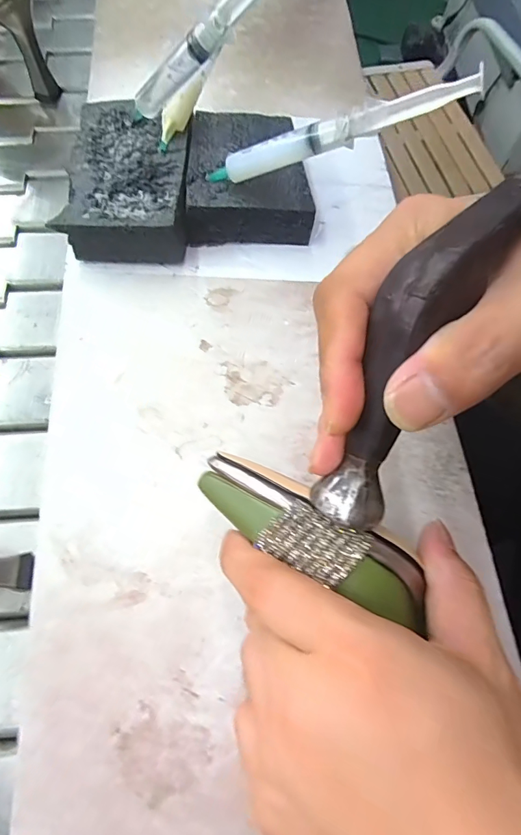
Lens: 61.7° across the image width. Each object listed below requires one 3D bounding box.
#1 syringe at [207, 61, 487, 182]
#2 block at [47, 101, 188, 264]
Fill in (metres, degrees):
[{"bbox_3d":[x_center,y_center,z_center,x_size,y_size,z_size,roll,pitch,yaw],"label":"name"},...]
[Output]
[{"bbox_3d":[0.038,-0.165,0.255,0.164,0.016,0.012,-1,65,30],"label":"syringe"},{"bbox_3d":[-0.091,-0.170,0.316,0.080,0.035,0.118,2,68,-2],"label":"block"}]

